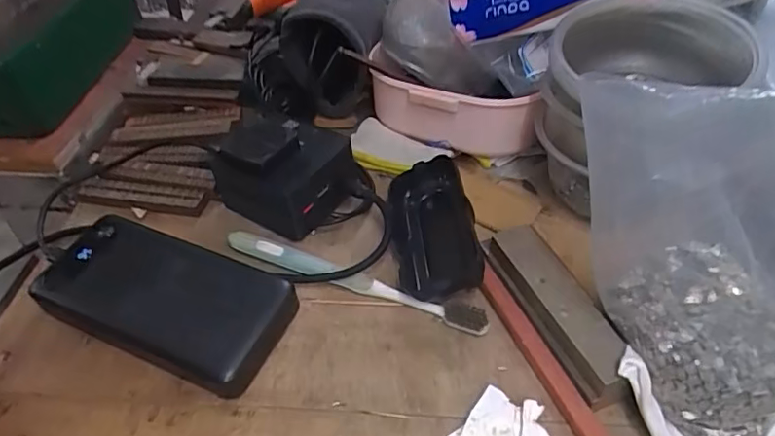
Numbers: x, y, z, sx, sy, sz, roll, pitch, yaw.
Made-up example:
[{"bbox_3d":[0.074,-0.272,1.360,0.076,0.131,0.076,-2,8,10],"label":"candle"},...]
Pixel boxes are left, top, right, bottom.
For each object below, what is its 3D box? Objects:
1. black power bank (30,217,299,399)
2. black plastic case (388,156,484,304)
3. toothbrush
[{"bbox_3d":[-0.136,0.048,0.337,0.160,0.027,0.072,16,49,19],"label":"black power bank"},{"bbox_3d":[0.031,0.007,0.366,0.055,0.025,0.104,-4,46,0],"label":"black plastic case"},{"bbox_3d":[-0.026,0.038,0.349,0.181,0.015,0.018,17,49,19],"label":"toothbrush"}]

